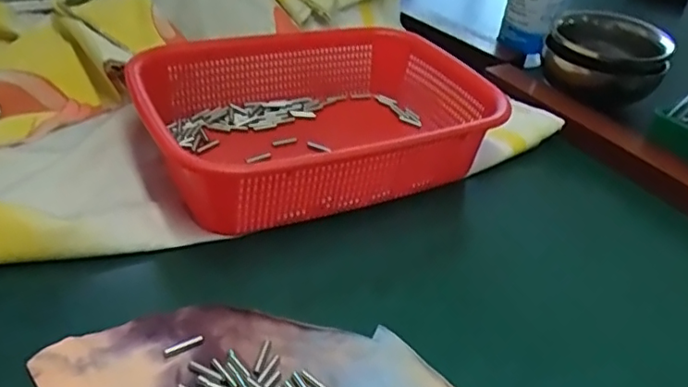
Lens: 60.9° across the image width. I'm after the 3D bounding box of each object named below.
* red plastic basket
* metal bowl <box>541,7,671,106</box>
[{"bbox_3d":[-0.022,-0.066,0.499,0.293,0.094,0.202,-11,39,-24],"label":"red plastic basket"},{"bbox_3d":[0.286,-0.149,0.643,0.125,0.067,0.098,22,39,18],"label":"metal bowl"}]

